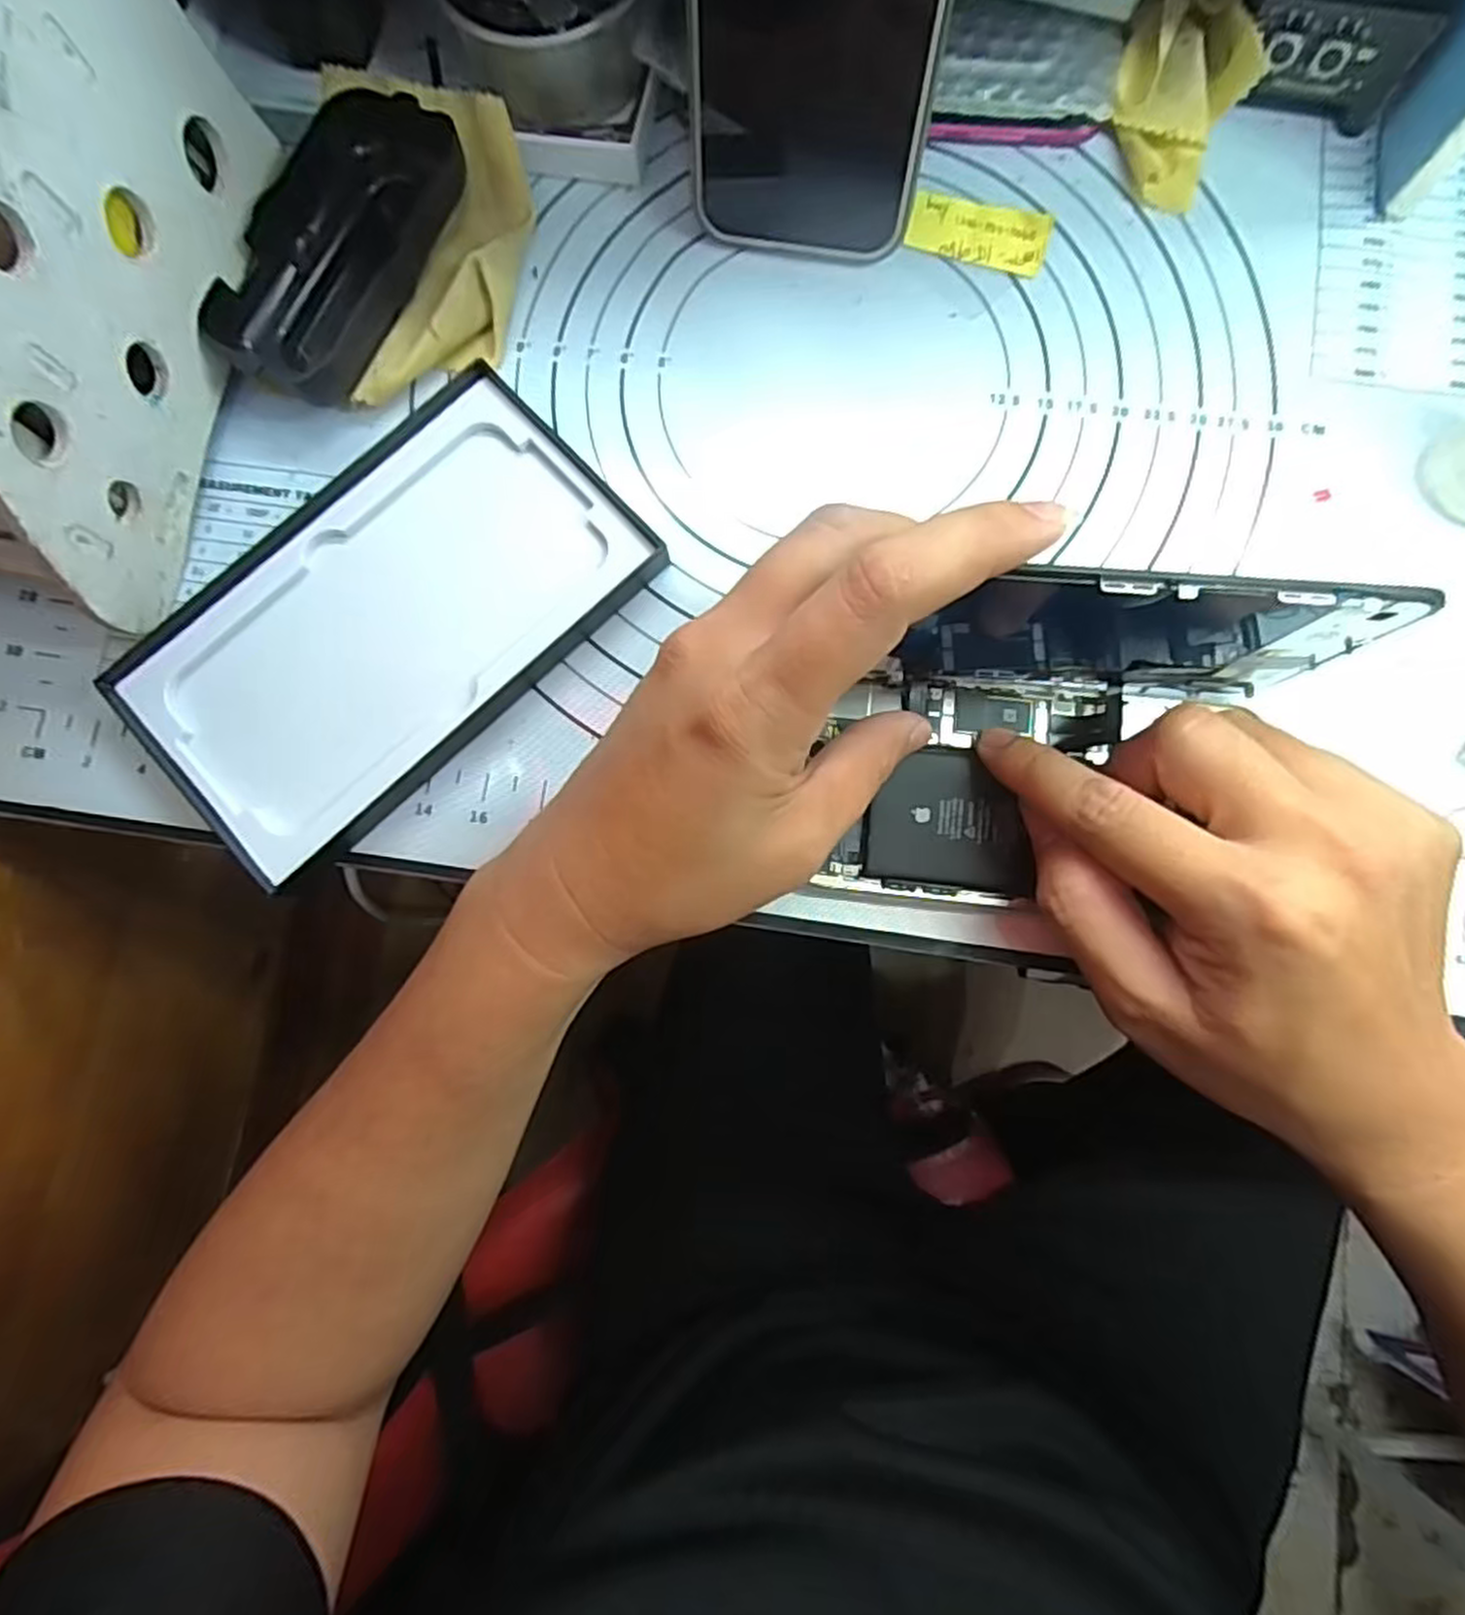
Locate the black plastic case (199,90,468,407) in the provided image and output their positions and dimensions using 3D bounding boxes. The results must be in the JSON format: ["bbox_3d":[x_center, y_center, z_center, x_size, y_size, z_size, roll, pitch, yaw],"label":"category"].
[{"bbox_3d":[-0.138,-0.197,0.267,0.050,0.022,0.102,25,83,5],"label":"black plastic case"}]

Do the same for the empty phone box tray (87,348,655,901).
[{"bbox_3d":[-0.116,-0.064,0.257,0.167,0.012,0.097,-44,83,-5],"label":"empty phone box tray"}]

